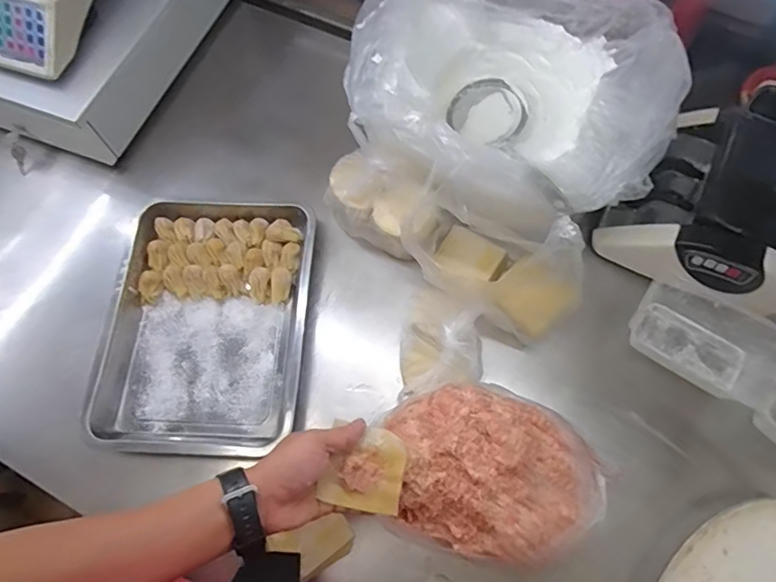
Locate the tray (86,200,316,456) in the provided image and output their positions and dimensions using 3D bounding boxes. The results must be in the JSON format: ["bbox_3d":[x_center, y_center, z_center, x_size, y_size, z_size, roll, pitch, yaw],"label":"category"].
[{"bbox_3d":[-0.232,0.036,0.705,0.254,0.041,0.348,3,68,3],"label":"tray"}]

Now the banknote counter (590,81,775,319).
[{"bbox_3d":[0.426,-0.113,0.647,0.219,0.142,0.230,35,73,14],"label":"banknote counter"}]

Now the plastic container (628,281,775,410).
[{"bbox_3d":[0.395,0.062,0.661,0.170,0.059,0.098,35,74,15],"label":"plastic container"}]

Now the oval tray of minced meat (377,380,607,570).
[{"bbox_3d":[0.109,0.202,0.586,0.249,0.093,0.176,15,70,8],"label":"oval tray of minced meat"}]

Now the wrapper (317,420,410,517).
[{"bbox_3d":[-0.019,0.168,0.503,0.069,0.024,0.075,10,69,6],"label":"wrapper"}]

